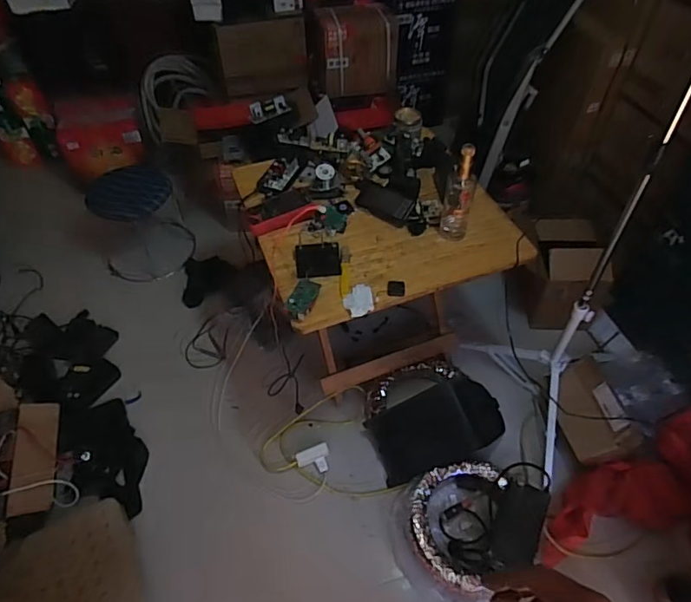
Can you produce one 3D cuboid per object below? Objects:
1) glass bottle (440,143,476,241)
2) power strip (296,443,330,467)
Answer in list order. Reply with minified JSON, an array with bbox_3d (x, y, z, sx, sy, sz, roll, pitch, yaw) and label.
[{"bbox_3d":[0.283,-0.280,1.296,0.084,0.243,0.069,25,54,19],"label":"glass bottle"},{"bbox_3d":[-0.098,0.457,1.548,0.100,0.023,0.039,-18,52,-14],"label":"power strip"}]

